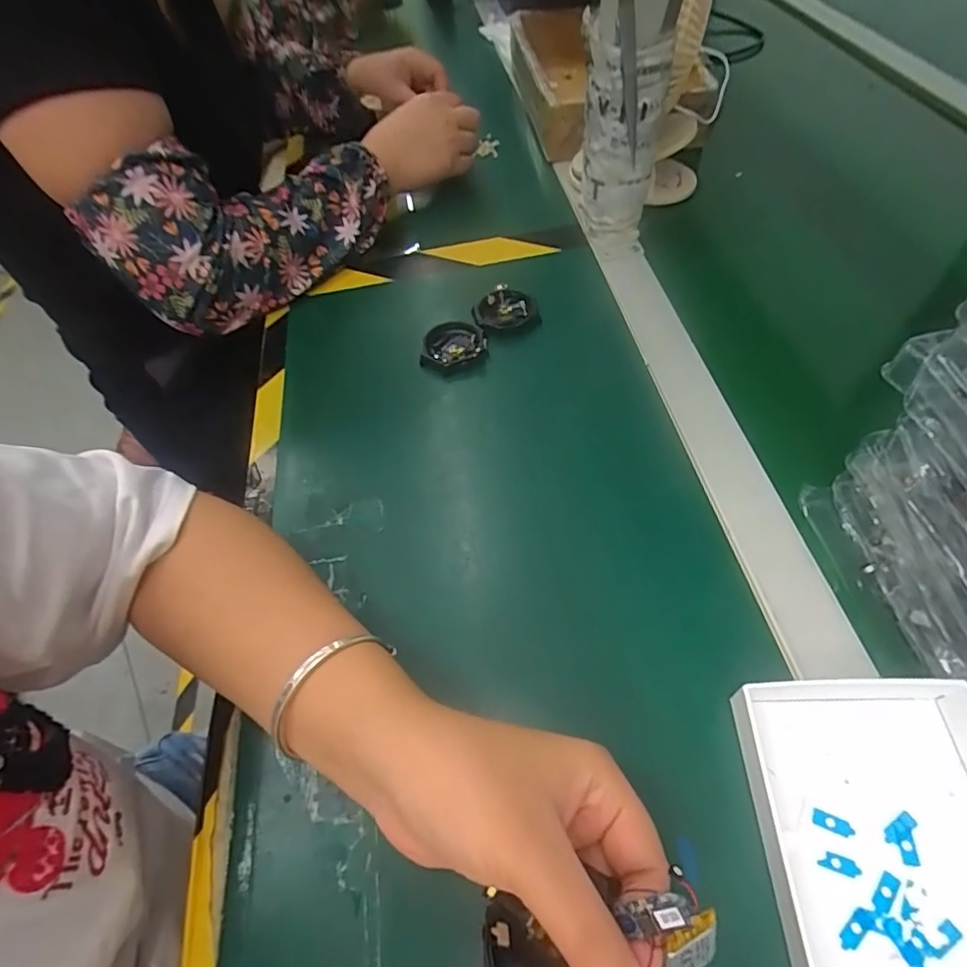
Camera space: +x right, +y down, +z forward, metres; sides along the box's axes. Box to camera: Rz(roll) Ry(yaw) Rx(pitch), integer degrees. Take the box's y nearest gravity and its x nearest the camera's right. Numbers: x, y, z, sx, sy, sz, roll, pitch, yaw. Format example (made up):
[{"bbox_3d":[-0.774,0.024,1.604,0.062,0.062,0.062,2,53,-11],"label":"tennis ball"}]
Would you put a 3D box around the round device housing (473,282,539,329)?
[{"bbox_3d":[0.018,-0.147,0.458,0.051,0.016,0.042,-5,55,2],"label":"round device housing"}]

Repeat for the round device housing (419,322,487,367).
[{"bbox_3d":[-0.024,-0.112,0.435,0.051,0.013,0.044,1,55,6],"label":"round device housing"}]

